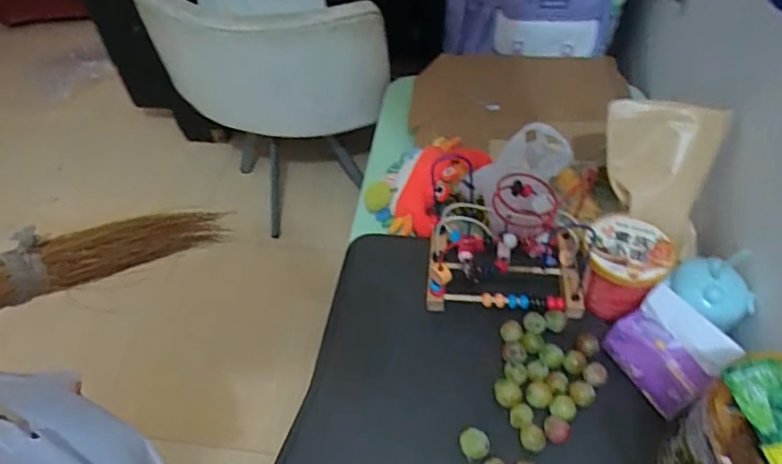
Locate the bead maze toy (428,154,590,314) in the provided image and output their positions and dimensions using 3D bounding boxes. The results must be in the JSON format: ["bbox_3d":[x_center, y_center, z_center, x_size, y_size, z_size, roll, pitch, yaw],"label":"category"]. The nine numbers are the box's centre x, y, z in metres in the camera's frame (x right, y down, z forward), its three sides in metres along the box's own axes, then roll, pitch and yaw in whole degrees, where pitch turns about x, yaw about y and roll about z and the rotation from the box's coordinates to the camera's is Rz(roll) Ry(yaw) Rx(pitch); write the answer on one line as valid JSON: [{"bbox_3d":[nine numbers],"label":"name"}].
[{"bbox_3d":[0.165,0.019,0.764,0.222,0.161,0.123,2,50,4],"label":"bead maze toy"}]

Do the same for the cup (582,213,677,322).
[{"bbox_3d":[0.322,0.049,0.762,0.109,0.097,0.119,16,52,16],"label":"cup"}]

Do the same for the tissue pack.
[{"bbox_3d":[0.349,0.154,0.687,0.081,0.102,0.120,-23,52,-16],"label":"tissue pack"}]

